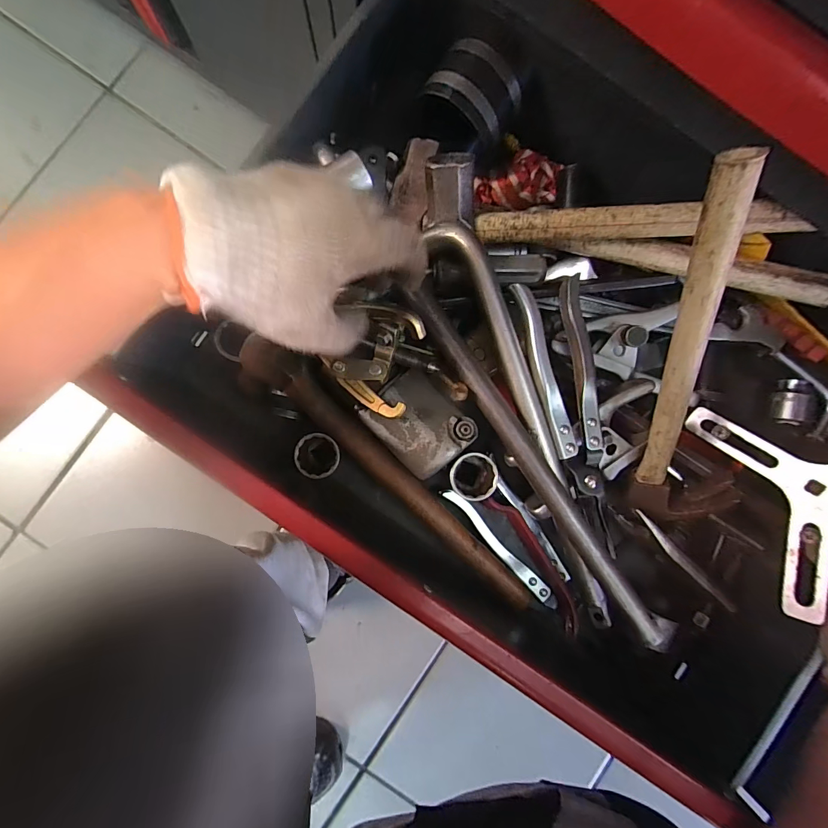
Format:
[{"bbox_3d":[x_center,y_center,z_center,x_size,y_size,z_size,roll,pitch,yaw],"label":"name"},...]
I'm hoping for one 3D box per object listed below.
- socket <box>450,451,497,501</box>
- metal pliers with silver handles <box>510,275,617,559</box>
[{"bbox_3d":[0.053,0.057,0.378,0.041,0.041,0.041,0,87,-1],"label":"socket"},{"bbox_3d":[0.140,0.005,0.349,0.062,0.032,0.238,-13,88,-2],"label":"metal pliers with silver handles"}]

